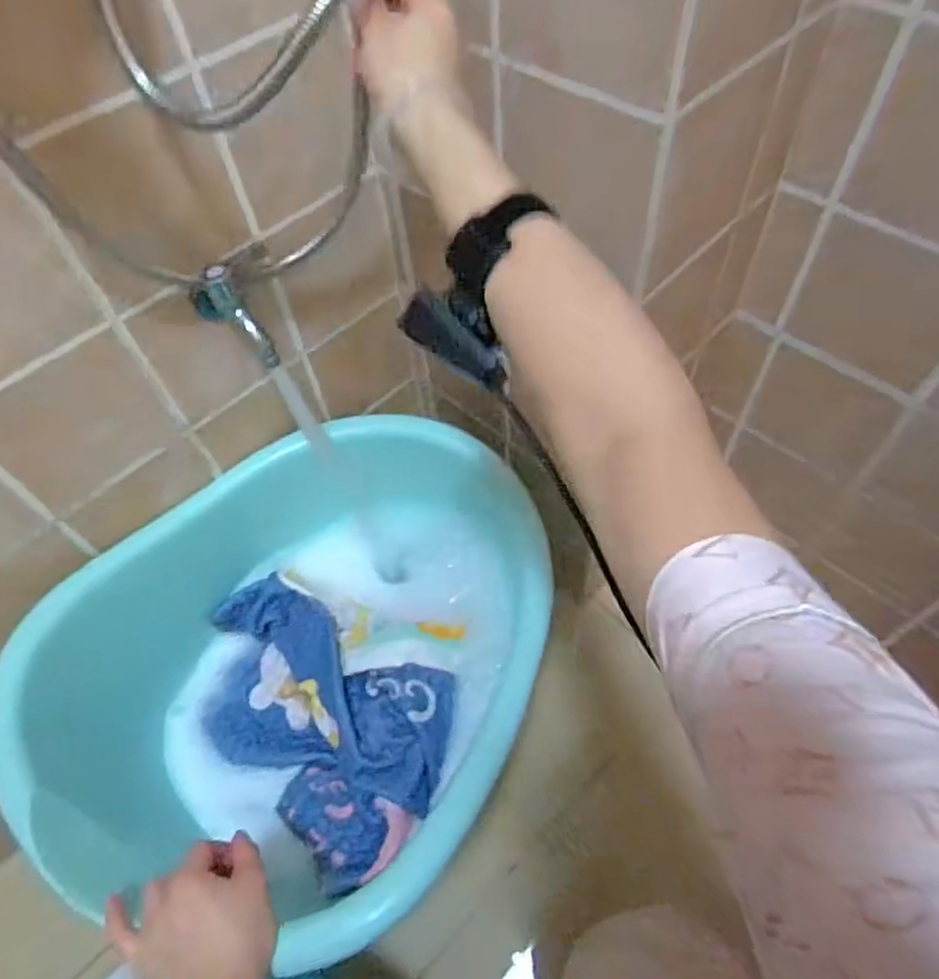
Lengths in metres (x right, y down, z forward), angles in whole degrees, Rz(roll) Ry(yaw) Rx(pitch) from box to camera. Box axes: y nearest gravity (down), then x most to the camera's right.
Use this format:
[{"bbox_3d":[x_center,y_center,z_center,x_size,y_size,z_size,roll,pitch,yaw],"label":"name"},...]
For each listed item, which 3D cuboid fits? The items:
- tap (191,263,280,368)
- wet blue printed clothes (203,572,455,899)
[{"bbox_3d":[-0.213,-0.164,0.603,0.079,0.086,0.038,27,62,22],"label":"tap"},{"bbox_3d":[-0.180,0.257,0.769,0.343,0.093,0.229,33,64,25],"label":"wet blue printed clothes"}]

